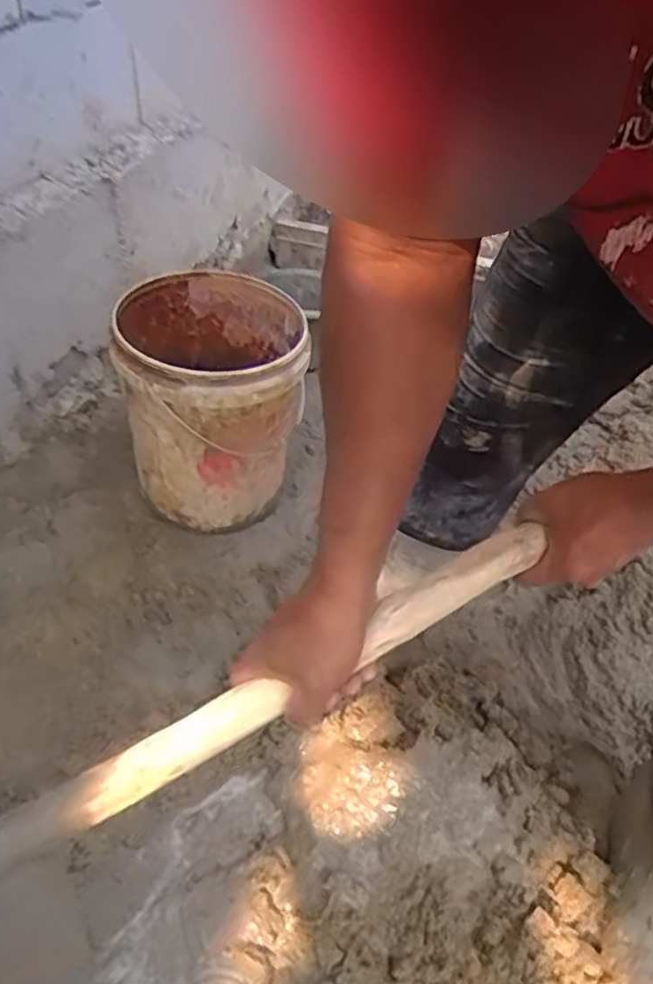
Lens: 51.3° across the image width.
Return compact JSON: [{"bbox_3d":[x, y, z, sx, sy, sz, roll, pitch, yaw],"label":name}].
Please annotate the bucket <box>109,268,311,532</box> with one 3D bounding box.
[{"bbox_3d":[-0.183,-0.142,1.179,0.294,0.351,0.304,2,46,-2],"label":"bucket"}]

